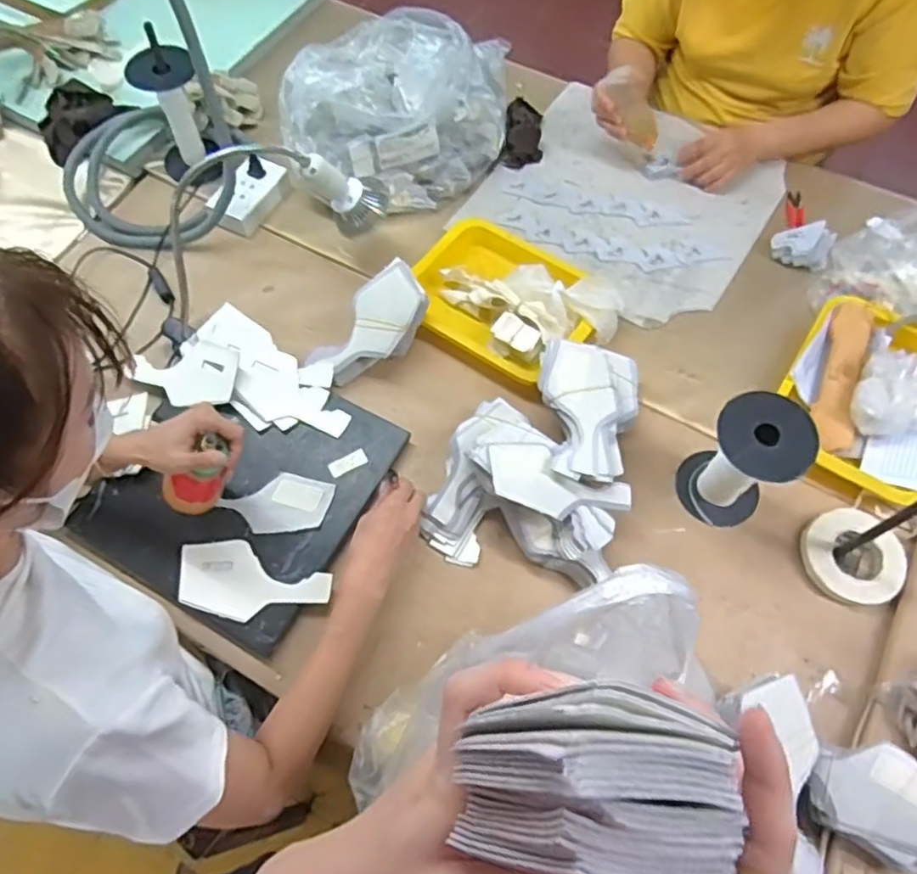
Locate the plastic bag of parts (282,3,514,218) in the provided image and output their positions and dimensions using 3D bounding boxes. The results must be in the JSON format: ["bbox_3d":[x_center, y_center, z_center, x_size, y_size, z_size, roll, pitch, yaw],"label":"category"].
[{"bbox_3d":[-0.095,-0.517,1.010,0.326,0.160,0.364,3,64,3],"label":"plastic bag of parts"}]

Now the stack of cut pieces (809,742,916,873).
[{"bbox_3d":[0.382,0.325,0.598,0.110,0.018,0.090,22,75,46],"label":"stack of cut pieces"}]

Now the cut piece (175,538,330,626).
[{"bbox_3d":[-0.234,0.168,0.758,0.170,0.007,0.081,15,66,6],"label":"cut piece"}]

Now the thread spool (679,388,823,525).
[{"bbox_3d":[0.311,0.028,0.736,0.088,0.154,0.096,-42,70,-17],"label":"thread spool"}]

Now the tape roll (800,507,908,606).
[{"bbox_3d":[0.446,0.134,0.762,0.104,0.032,0.101,-1,64,1],"label":"tape roll"}]

